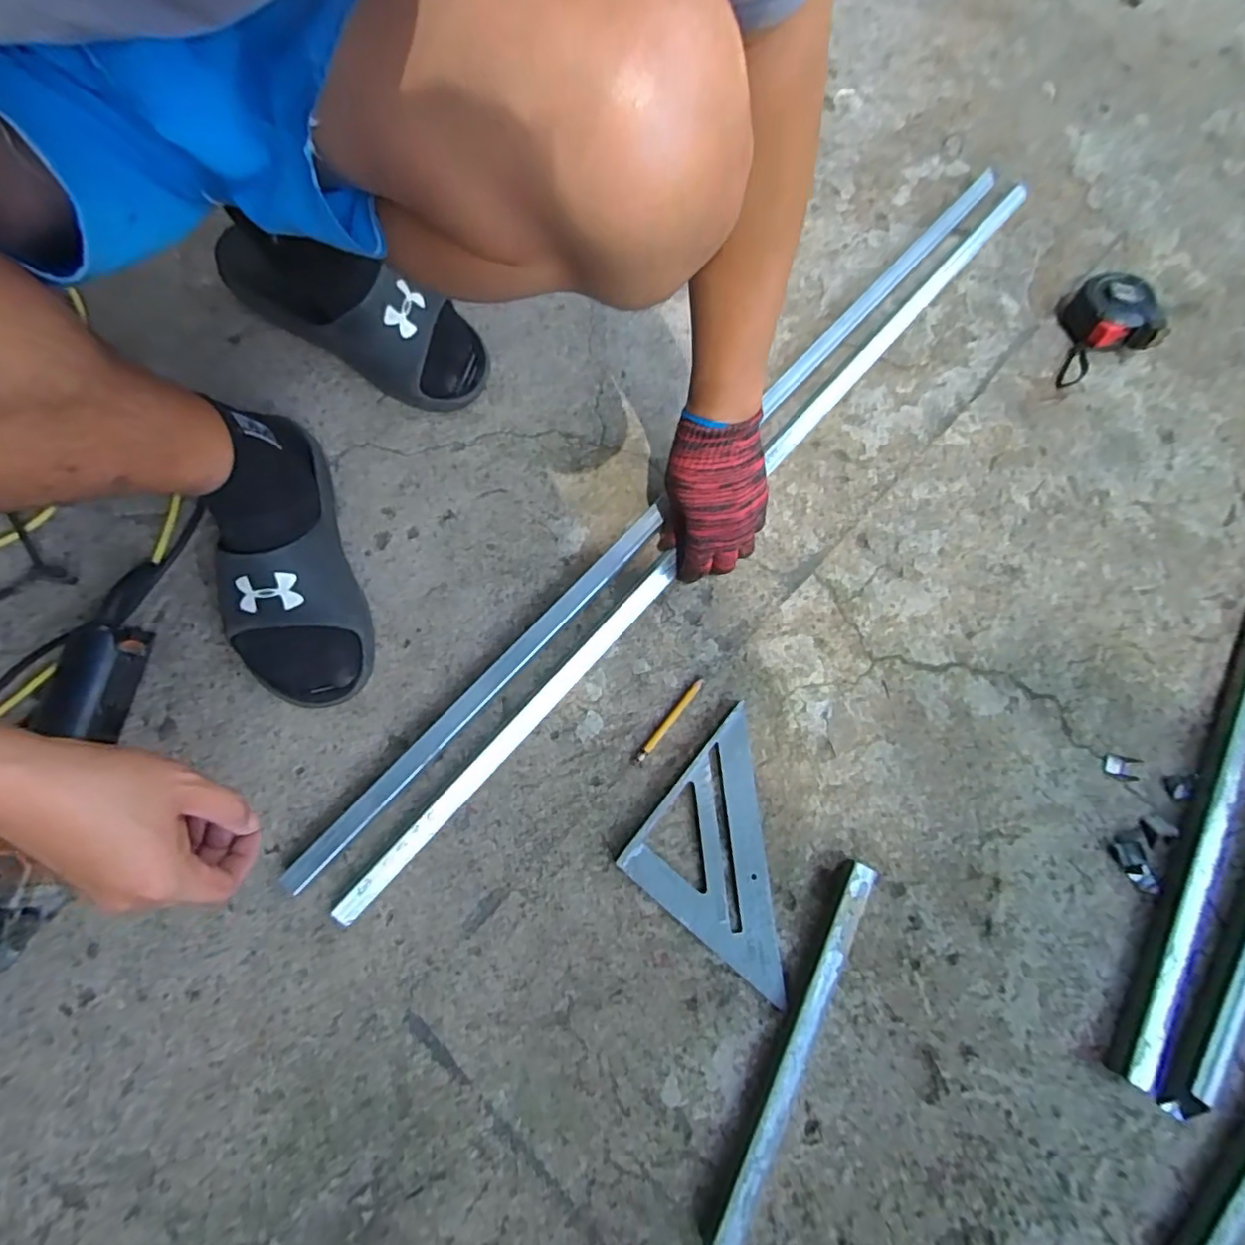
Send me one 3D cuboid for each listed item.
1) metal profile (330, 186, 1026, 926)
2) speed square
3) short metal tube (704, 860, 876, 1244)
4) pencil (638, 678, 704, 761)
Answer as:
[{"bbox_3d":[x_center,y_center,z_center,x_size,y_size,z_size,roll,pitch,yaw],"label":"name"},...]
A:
[{"bbox_3d":[0.108,-0.124,0.599,0.028,0.031,0.993,41,77,10],"label":"metal profile"},{"bbox_3d":[0.110,0.195,0.520,0.166,0.015,0.168,39,76,9],"label":"speed square"},{"bbox_3d":[0.136,0.334,0.473,0.023,0.024,0.293,27,74,6],"label":"short metal tube"},{"bbox_3d":[0.045,0.088,0.554,0.008,0.005,0.093,39,76,9],"label":"pencil"}]

